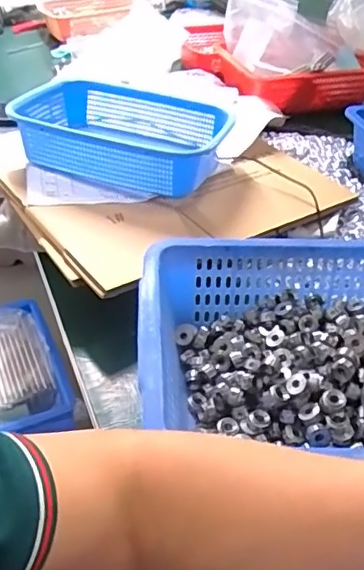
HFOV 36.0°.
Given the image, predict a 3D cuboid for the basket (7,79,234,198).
[{"bbox_3d":[-0.090,-0.219,0.813,0.300,0.077,0.201,16,42,14],"label":"basket"}]

